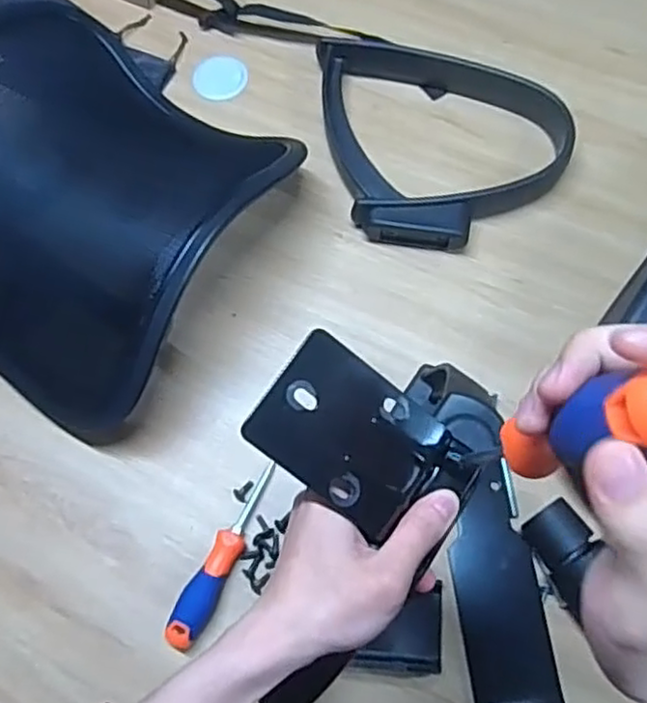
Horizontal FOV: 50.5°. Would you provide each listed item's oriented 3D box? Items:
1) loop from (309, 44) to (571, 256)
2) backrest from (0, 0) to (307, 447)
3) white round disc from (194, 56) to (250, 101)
[{"bbox_3d":[0.138,-0.257,0.791,0.257,0.044,0.296,-13,69,-3],"label":"loop"},{"bbox_3d":[-0.268,-0.168,0.721,0.423,0.137,0.376,34,73,14],"label":"backrest"},{"bbox_3d":[-0.127,-0.339,0.853,0.066,0.007,0.063,-1,69,2],"label":"white round disc"}]

